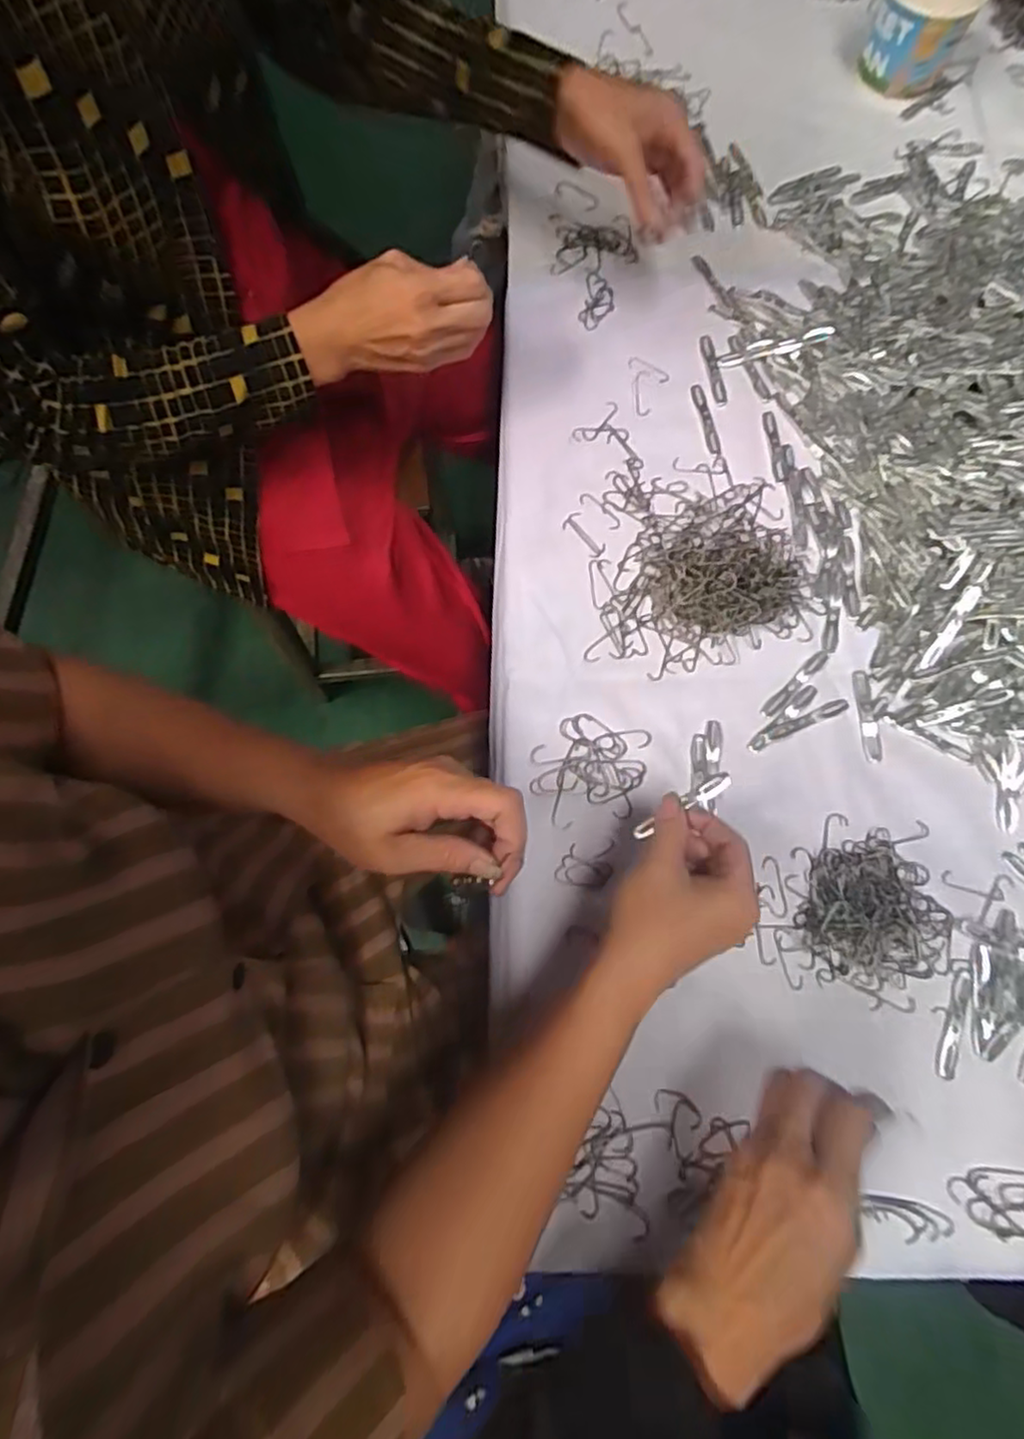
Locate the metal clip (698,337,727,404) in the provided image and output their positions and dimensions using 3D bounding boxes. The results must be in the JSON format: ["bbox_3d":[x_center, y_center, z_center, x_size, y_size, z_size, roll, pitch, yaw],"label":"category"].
[{"bbox_3d":[0.174,-0.302,0.576,0.014,0.007,0.066,-8,75,-2],"label":"metal clip"}]

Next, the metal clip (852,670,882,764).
[{"bbox_3d":[0.264,-0.003,0.494,0.013,0.004,0.069,-1,75,0],"label":"metal clip"}]

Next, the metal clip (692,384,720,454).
[{"bbox_3d":[0.165,-0.254,0.563,0.012,0.004,0.066,-12,75,-3],"label":"metal clip"}]

